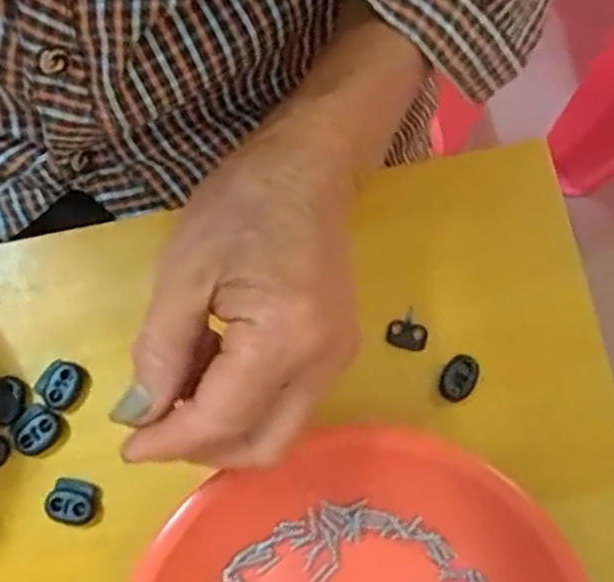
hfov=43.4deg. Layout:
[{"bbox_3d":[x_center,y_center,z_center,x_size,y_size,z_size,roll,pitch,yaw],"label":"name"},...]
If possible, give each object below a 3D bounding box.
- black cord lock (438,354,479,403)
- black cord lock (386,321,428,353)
[{"bbox_3d":[0.069,0.040,0.348,0.016,0.004,0.021,34,79,7],"label":"black cord lock"},{"bbox_3d":[0.046,0.021,0.355,0.018,0.004,0.012,11,77,2],"label":"black cord lock"}]

